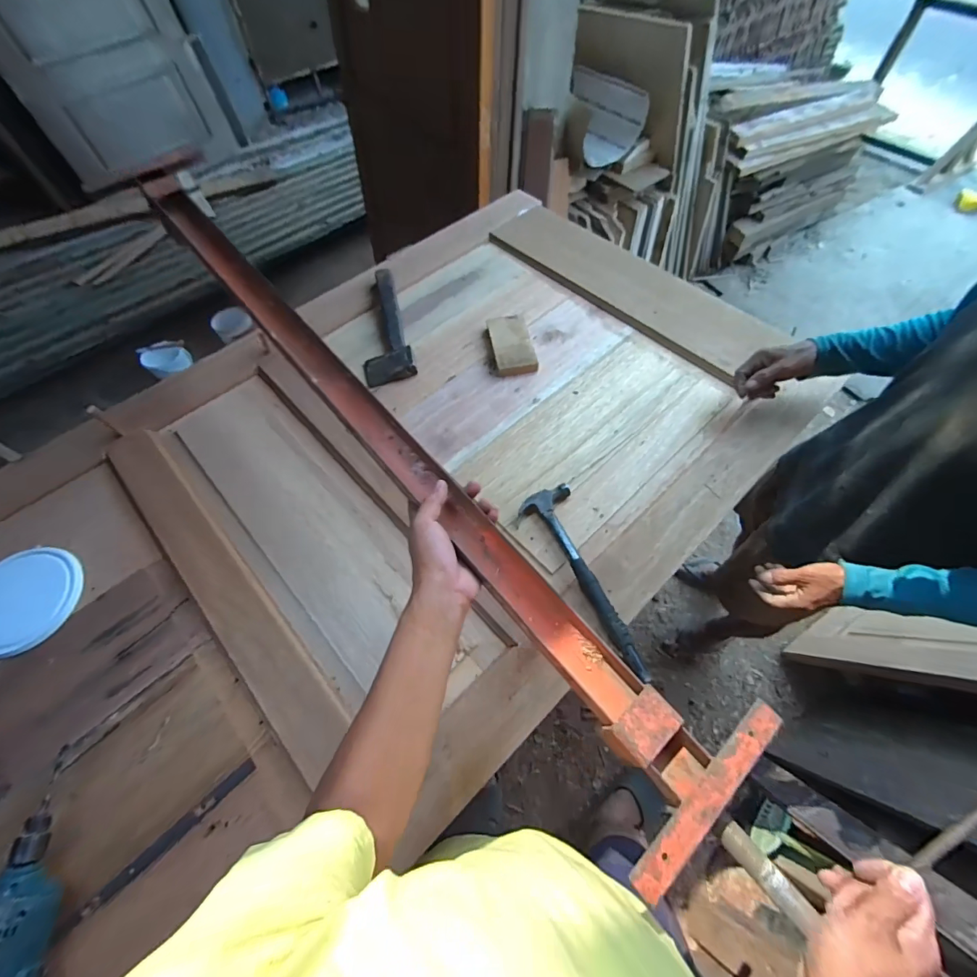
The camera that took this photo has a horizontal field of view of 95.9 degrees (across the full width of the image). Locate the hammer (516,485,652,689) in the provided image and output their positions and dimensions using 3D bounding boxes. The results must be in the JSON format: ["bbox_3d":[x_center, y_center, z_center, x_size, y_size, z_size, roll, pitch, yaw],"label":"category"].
[{"bbox_3d":[0.146,0.145,0.698,0.103,0.048,0.338,-18,63,-8],"label":"hammer"}]

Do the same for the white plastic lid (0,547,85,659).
[{"bbox_3d":[-0.769,0.179,0.722,0.179,0.020,0.169,-1,62,2],"label":"white plastic lid"}]

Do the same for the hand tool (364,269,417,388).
[{"bbox_3d":[-0.246,-0.377,1.004,0.113,0.038,0.338,-14,62,-6],"label":"hand tool"}]

